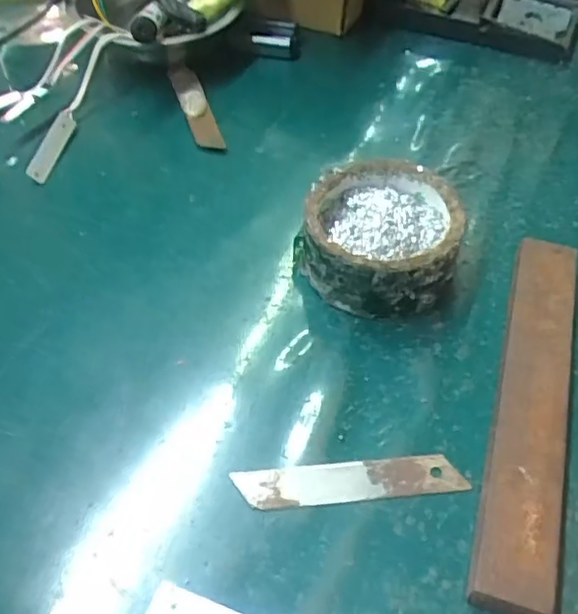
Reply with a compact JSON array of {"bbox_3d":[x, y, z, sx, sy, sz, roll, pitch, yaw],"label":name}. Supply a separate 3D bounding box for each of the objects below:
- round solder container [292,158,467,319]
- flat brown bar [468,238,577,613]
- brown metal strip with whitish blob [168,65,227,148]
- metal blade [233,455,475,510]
[{"bbox_3d":[0.048,-0.038,0.342,0.083,0.045,0.078,0,51,0],"label":"round solder container"},{"bbox_3d":[0.113,0.044,0.295,0.031,0.018,0.196,15,53,11],"label":"flat brown bar"},{"bbox_3d":[-0.066,-0.141,0.444,0.019,0.009,0.093,-14,53,-11],"label":"brown metal strip with whitish blob"},{"bbox_3d":[0.027,0.076,0.278,0.099,0.004,0.018,-4,51,-4],"label":"metal blade"}]

